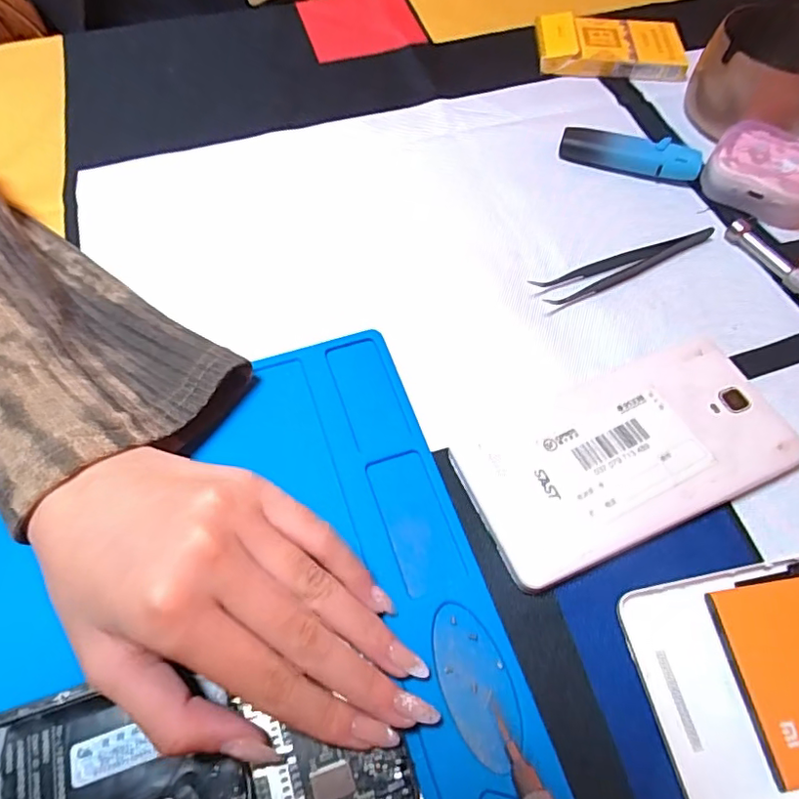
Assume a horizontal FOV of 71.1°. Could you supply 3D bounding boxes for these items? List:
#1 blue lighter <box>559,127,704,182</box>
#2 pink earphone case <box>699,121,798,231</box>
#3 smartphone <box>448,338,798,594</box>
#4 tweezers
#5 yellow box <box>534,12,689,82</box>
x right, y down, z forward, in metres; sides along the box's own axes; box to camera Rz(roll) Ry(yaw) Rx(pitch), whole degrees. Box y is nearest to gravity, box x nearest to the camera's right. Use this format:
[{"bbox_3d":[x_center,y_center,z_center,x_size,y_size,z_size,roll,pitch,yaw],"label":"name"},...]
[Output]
[{"bbox_3d":[0.141,-0.151,0.342,0.082,0.017,0.020,15,61,8],"label":"blue lighter"},{"bbox_3d":[0.216,-0.131,0.325,0.066,0.026,0.048,35,66,18],"label":"pink earphone case"},{"bbox_3d":[0.097,0.023,0.243,0.139,0.009,0.073,-21,62,-11],"label":"smartphone"},{"bbox_3d":[0.125,-0.071,0.303,0.110,0.009,0.017,-19,62,-10],"label":"tweezers"},{"bbox_3d":[0.151,-0.253,0.399,0.104,0.020,0.056,5,61,3],"label":"yellow box"}]

